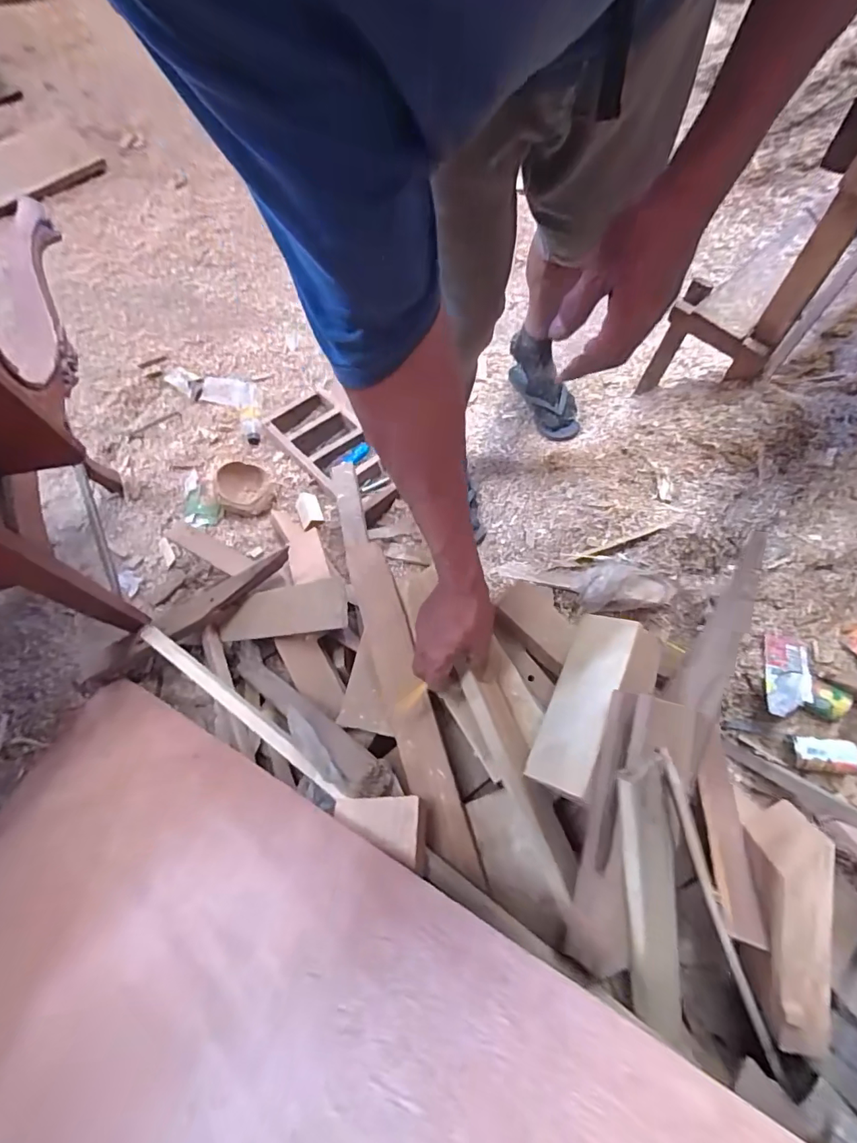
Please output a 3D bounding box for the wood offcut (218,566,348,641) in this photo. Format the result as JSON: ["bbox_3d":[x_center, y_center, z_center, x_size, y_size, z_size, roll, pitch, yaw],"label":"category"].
[{"bbox_3d":[-0.259,0.068,0.812,0.321,0.021,0.089,-11,65,34],"label":"wood offcut"}]

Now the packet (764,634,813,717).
[{"bbox_3d":[0.593,0.175,0.780,0.077,0.018,0.127,13,70,5],"label":"packet"}]

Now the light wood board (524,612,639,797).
[{"bbox_3d":[0.178,0.142,0.550,0.076,0.008,0.214,0,52,47],"label":"light wood board"}]

